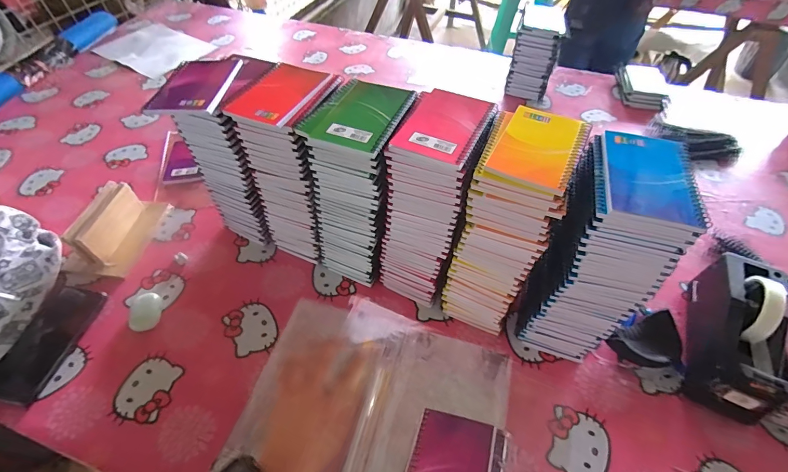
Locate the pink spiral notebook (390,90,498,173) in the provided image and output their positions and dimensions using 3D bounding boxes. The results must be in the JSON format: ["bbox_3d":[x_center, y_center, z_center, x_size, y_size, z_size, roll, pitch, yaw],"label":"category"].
[{"bbox_3d":[0.062,-0.129,0.428,0.086,0.008,0.127,21,54,15],"label":"pink spiral notebook"}]

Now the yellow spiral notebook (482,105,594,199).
[{"bbox_3d":[0.160,-0.099,0.405,0.084,0.008,0.126,23,55,16],"label":"yellow spiral notebook"}]

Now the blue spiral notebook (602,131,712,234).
[{"bbox_3d":[0.261,-0.061,0.378,0.085,0.009,0.127,14,53,10],"label":"blue spiral notebook"}]

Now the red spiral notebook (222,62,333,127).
[{"bbox_3d":[-0.151,-0.189,0.482,0.096,0.014,0.125,18,53,13],"label":"red spiral notebook"}]

